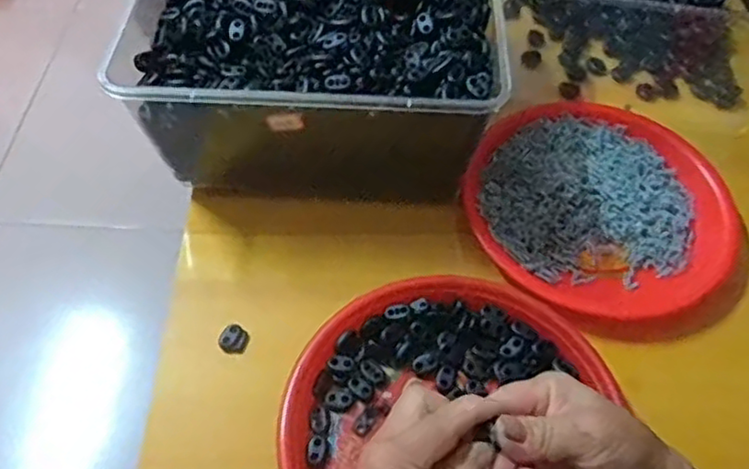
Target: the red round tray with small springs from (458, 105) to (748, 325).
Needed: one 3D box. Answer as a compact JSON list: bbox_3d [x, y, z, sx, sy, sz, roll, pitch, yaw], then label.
[{"bbox_3d":[0.196,-0.029,0.580,0.226,0.027,0.220,1,54,-2],"label":"red round tray with small springs"}]

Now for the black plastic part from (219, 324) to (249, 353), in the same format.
[{"bbox_3d":[-0.108,0.081,0.512,0.020,0.009,0.022,34,60,20],"label":"black plastic part"}]

